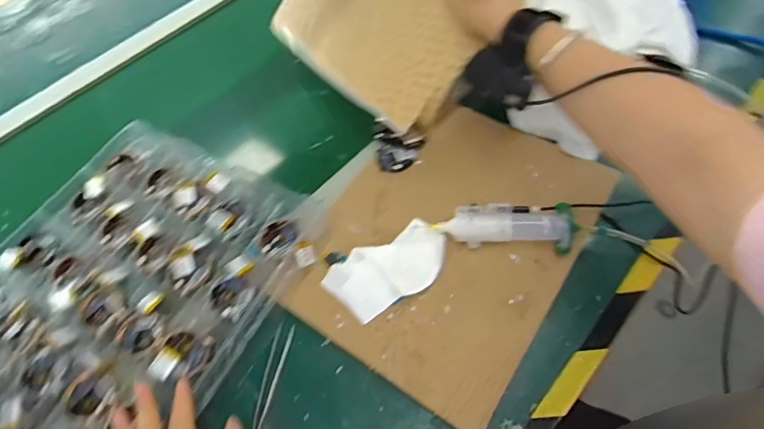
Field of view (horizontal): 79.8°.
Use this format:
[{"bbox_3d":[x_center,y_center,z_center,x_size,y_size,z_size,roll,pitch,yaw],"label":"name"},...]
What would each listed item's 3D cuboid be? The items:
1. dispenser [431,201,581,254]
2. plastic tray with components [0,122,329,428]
[{"bbox_3d":[0.124,0.013,0.467,0.143,0.032,0.042,1,58,5],"label":"dispenser"},{"bbox_3d":[-0.293,0.113,0.442,0.306,0.037,0.445,23,63,17],"label":"plastic tray with components"}]

